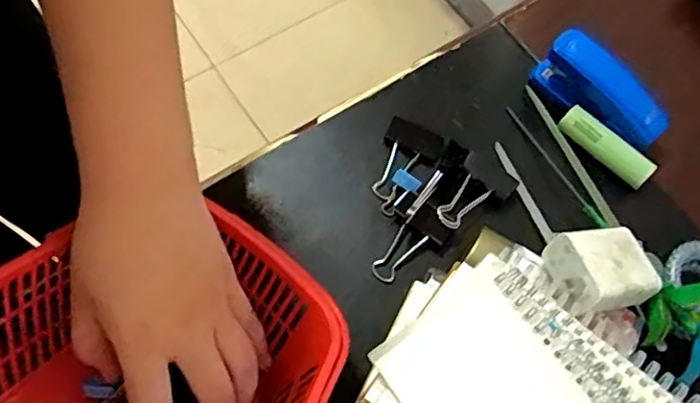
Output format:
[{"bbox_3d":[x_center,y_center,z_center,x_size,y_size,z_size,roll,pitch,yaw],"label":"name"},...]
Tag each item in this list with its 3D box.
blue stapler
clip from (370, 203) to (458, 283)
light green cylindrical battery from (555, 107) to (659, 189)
[{"bbox_3d":[0.185,-0.080,0.446,0.029,0.048,0.098,-32,72,-15],"label":"blue stapler"},{"bbox_3d":[0.044,0.034,0.414,0.033,0.025,0.055,41,71,14],"label":"clip"},{"bbox_3d":[0.187,-0.040,0.446,0.018,0.020,0.072,-41,74,-18],"label":"light green cylindrical battery"}]

